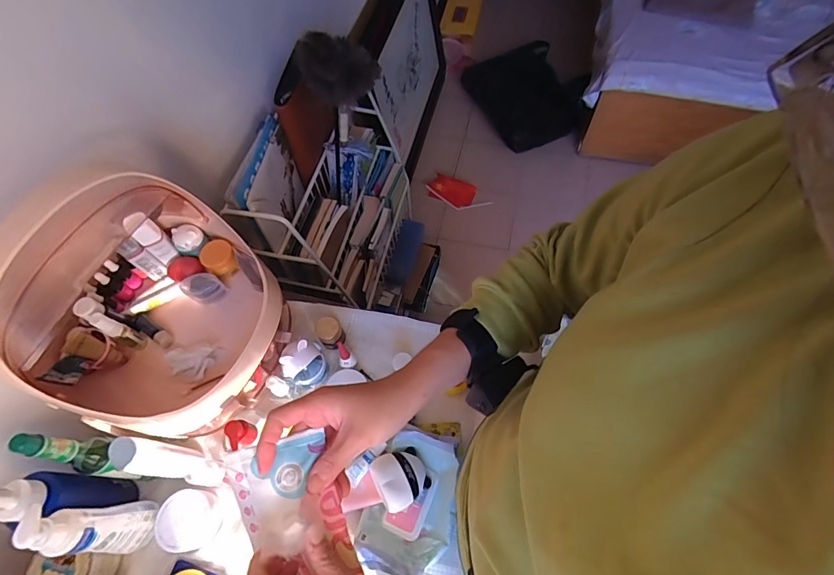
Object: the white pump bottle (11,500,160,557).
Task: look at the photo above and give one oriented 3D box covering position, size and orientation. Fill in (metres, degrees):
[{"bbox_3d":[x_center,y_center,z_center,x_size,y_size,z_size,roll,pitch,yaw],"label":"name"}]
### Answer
[{"bbox_3d":[-0.398,0.299,0.520,0.040,0.179,0.060,-3,61,1],"label":"white pump bottle"}]

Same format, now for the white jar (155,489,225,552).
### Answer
[{"bbox_3d":[-0.327,0.335,0.604,0.077,0.046,0.076,-1,61,2],"label":"white jar"}]

